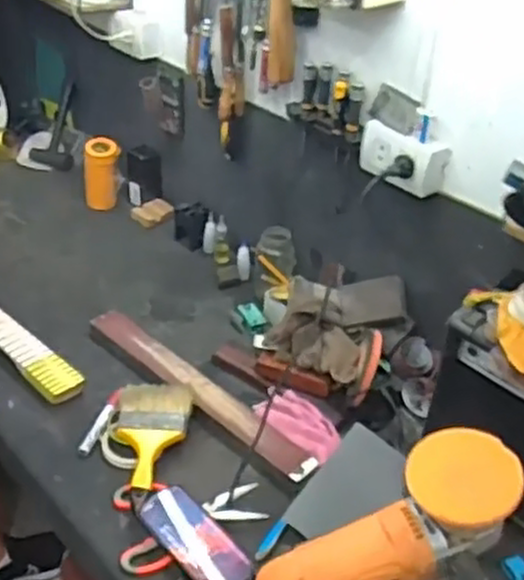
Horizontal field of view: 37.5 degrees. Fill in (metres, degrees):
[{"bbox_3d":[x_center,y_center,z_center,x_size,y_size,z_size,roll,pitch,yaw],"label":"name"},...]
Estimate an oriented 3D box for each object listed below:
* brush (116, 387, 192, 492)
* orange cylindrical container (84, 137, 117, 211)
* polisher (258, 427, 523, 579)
[{"bbox_3d":[-0.157,0.211,1.112,0.111,0.033,0.189,1,34,-4],"label":"brush"},{"bbox_3d":[-0.347,-0.250,1.673,0.075,0.142,0.067,-3,35,-10],"label":"orange cylindrical container"},{"bbox_3d":[0.091,0.318,0.879,0.457,0.132,0.101,-28,39,0],"label":"polisher"}]

